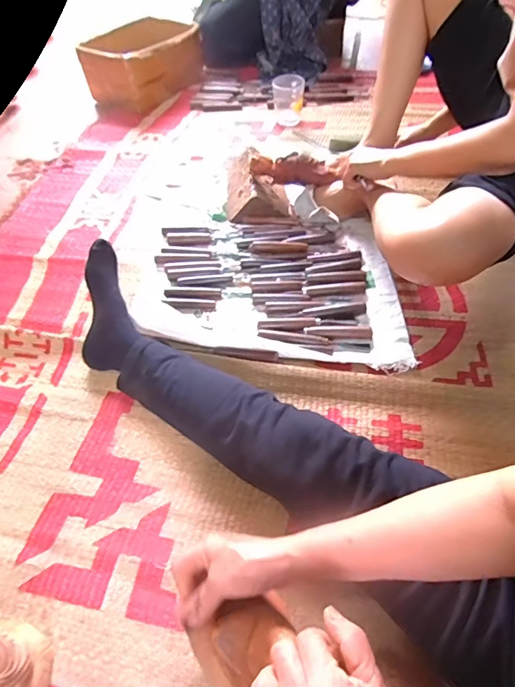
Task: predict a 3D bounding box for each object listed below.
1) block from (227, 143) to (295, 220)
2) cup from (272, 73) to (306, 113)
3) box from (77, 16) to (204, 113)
[{"bbox_3d":[0.000,-0.365,0.973,0.138,0.064,0.204,-4,53,0],"label":"block"},{"bbox_3d":[0.086,-0.682,1.190,0.087,0.098,0.081,0,53,3],"label":"cup"},{"bbox_3d":[-0.335,-0.877,1.333,0.230,0.154,0.359,30,60,23],"label":"box"}]

